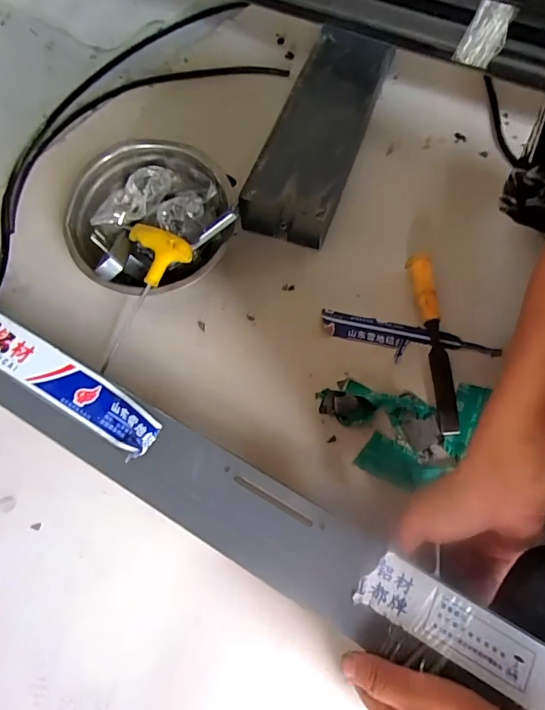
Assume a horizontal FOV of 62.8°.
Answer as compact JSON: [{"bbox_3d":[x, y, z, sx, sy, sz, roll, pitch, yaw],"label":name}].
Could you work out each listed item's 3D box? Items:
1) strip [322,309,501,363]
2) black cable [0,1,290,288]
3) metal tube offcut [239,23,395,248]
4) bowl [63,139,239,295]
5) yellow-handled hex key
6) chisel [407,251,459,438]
[{"bbox_3d":[0.145,-0.016,0.483,0.185,0.013,0.040,16,67,6],"label":"strip"},{"bbox_3d":[-0.207,-0.338,0.622,0.223,0.014,0.581,40,71,16],"label":"black cable"},{"bbox_3d":[0.066,-0.291,0.576,0.104,0.070,0.326,18,67,7],"label":"metal tube offcut"},{"bbox_3d":[-0.135,-0.148,0.506,0.177,0.076,0.174,0,66,-1],"label":"bowl"},{"bbox_3d":[-0.148,-0.061,0.479,0.082,0.023,0.159,29,100,12],"label":"yellow-handled hex key"},{"bbox_3d":[0.174,-0.017,0.474,0.024,0.027,0.194,-4,66,-3],"label":"chisel"}]

